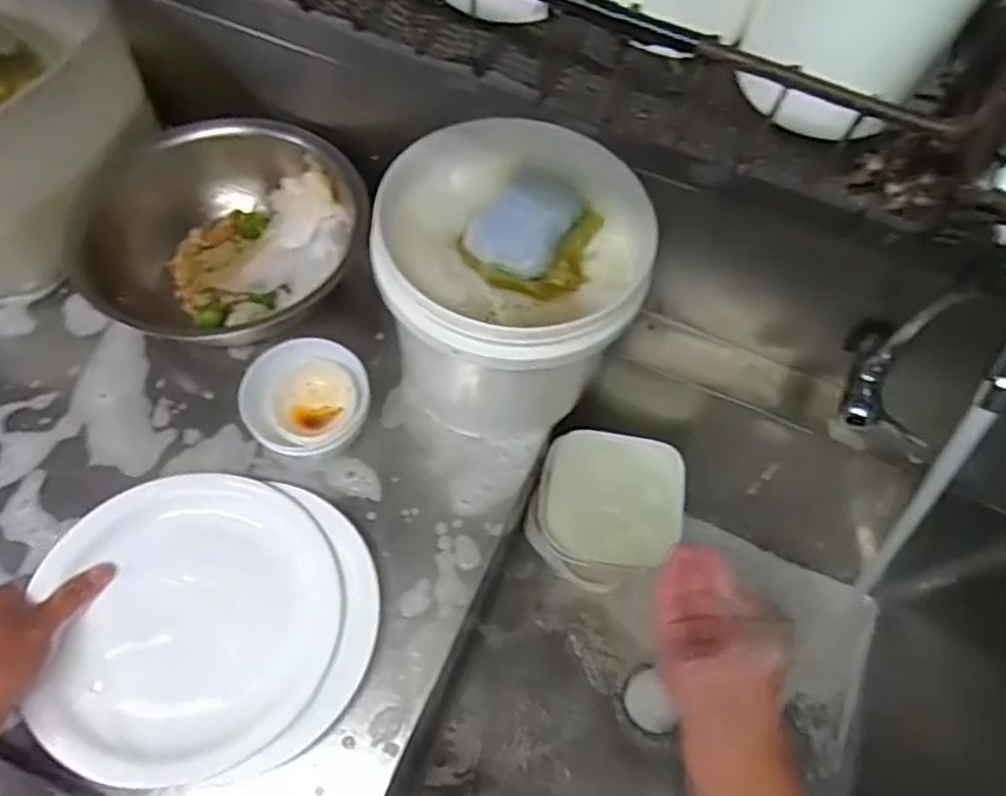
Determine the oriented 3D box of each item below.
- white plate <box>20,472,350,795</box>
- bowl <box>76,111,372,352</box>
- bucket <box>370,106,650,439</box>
[{"bbox_3d":[-0.240,0.169,0.538,0.212,0.038,0.224,1,63,-3],"label":"white plate"},{"bbox_3d":[-0.267,-0.168,0.683,0.238,0.107,0.216,14,63,3],"label":"bowl"},{"bbox_3d":[0.004,-0.087,0.605,0.200,0.205,0.194,1,63,-3],"label":"bucket"}]

